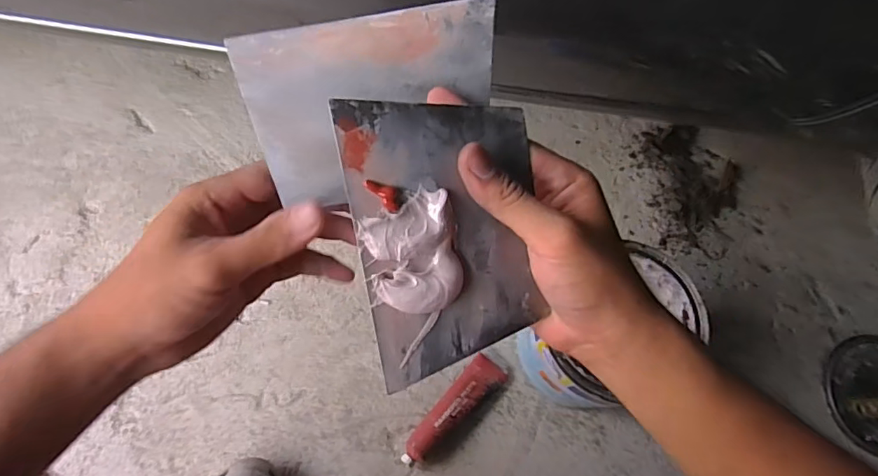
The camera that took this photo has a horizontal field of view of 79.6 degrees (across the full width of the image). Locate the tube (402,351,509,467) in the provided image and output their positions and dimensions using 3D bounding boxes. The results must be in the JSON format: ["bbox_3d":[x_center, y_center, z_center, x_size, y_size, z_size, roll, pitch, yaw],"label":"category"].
[{"bbox_3d":[0.014,0.219,0.677,0.164,0.032,0.044,-42,76,-12],"label":"tube"}]

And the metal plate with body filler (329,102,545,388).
[{"bbox_3d":[0.007,-0.002,0.265,0.092,0.008,0.136,-12,99,-16],"label":"metal plate with body filler"}]

